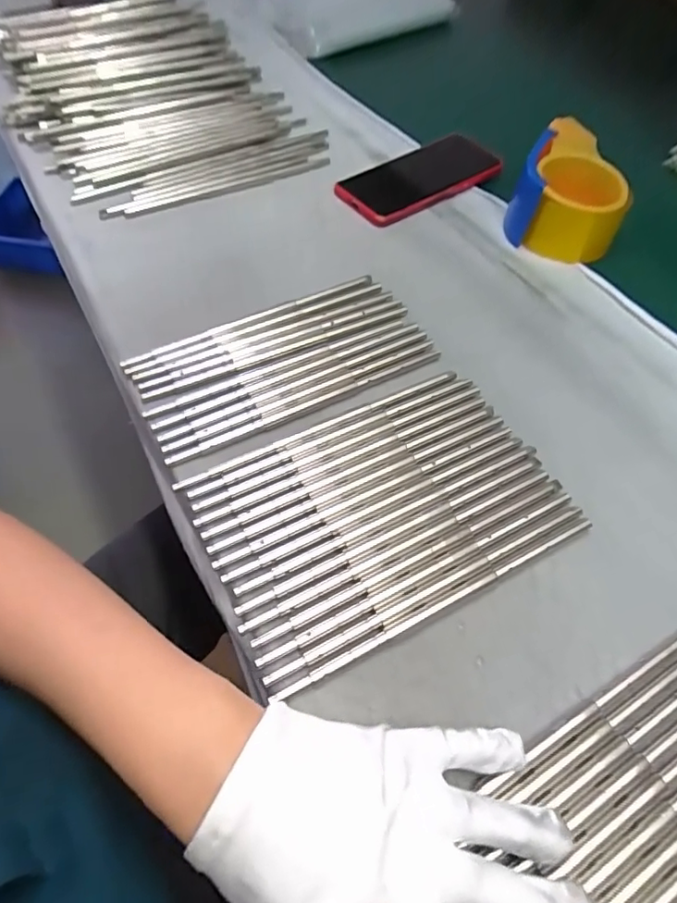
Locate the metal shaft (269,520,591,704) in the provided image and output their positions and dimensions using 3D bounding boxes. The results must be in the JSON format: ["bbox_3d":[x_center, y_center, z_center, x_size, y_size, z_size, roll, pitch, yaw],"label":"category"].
[{"bbox_3d":[0.060,0.085,0.308,0.209,0.004,0.007,-23,59,-15],"label":"metal shaft"}]

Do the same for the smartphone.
[{"bbox_3d":[0.083,-0.276,0.554,0.161,0.017,0.077,-28,59,-10],"label":"smartphone"}]

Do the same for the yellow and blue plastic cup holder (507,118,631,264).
[{"bbox_3d":[0.218,-0.241,0.507,0.099,0.063,0.118,25,59,15],"label":"yellow and blue plastic cup holder"}]

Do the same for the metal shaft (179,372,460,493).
[{"bbox_3d":[-0.010,-0.017,0.374,0.210,0.004,0.008,-22,59,-15],"label":"metal shaft"}]

